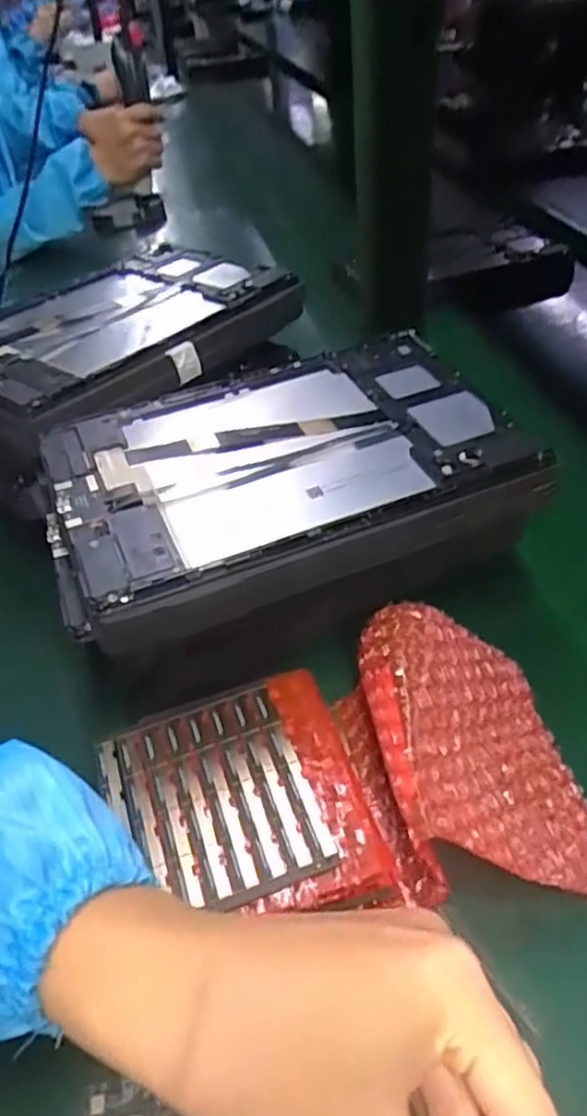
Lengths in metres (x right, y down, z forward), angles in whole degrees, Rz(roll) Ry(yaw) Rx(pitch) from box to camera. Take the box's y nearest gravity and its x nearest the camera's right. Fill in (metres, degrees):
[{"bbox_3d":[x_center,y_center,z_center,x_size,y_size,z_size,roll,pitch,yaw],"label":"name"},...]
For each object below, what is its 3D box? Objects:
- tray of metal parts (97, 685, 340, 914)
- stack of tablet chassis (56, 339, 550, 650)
[{"bbox_3d":[-0.040,0.116,0.344,0.092,0.007,0.107,-18,45,-12],"label":"tray of metal parts"},{"bbox_3d":[-0.009,-0.042,0.392,0.253,0.056,0.169,-21,46,-14],"label":"stack of tablet chassis"}]

